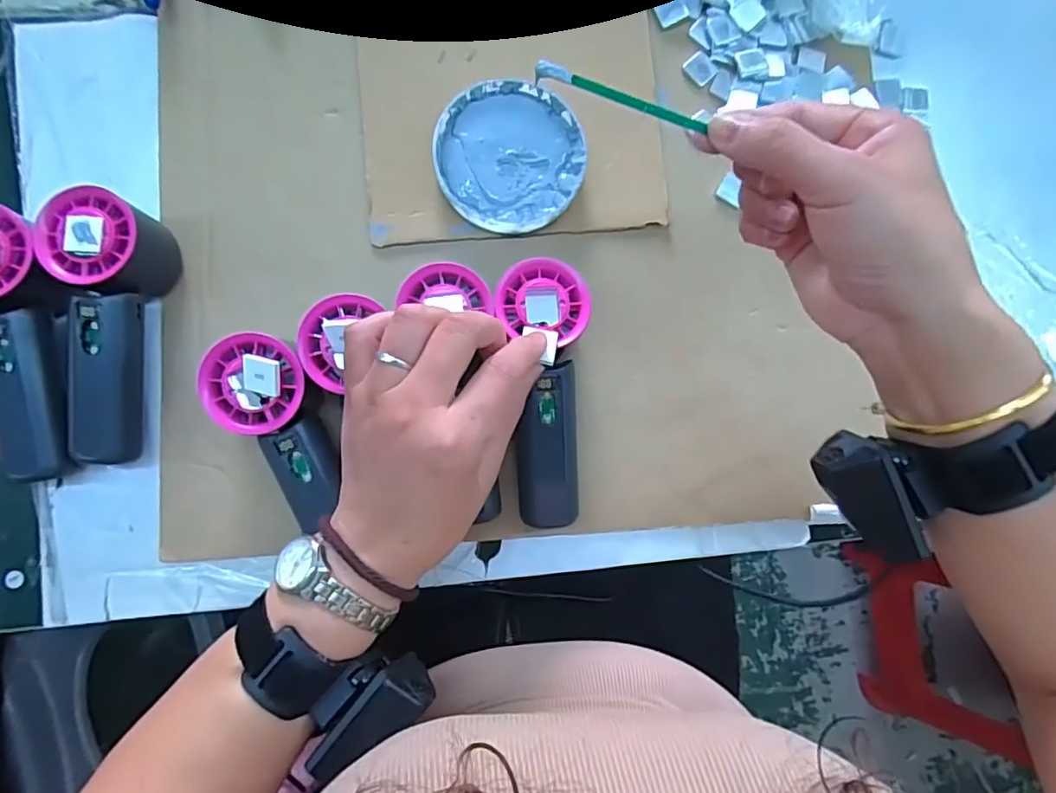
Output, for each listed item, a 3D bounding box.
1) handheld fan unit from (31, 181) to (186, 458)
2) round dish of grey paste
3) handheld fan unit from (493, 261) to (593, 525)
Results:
[{"bbox_3d":[-0.258,-0.039,0.347,0.050,0.054,0.153,6,85,-4],"label":"handheld fan unit"},{"bbox_3d":[-0.011,-0.161,0.392,0.097,0.016,0.101,0,85,-4],"label":"round dish of grey paste"},{"bbox_3d":[0.007,-0.001,0.360,0.054,0.062,0.161,2,85,-4],"label":"handheld fan unit"}]

